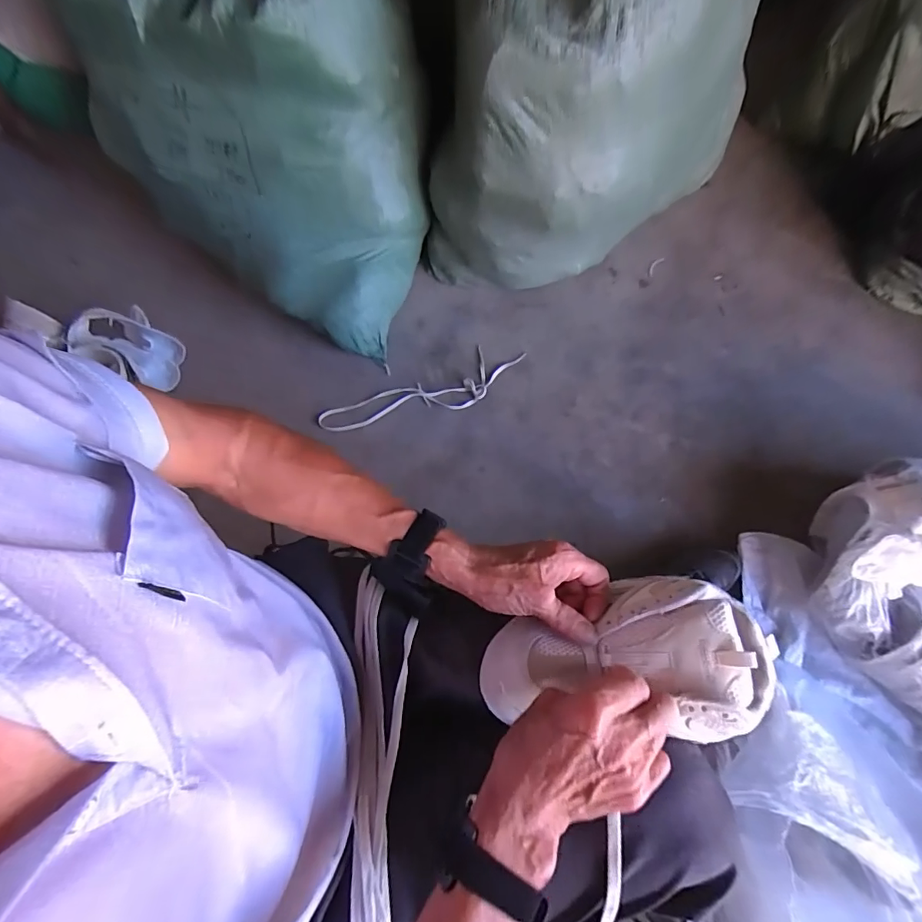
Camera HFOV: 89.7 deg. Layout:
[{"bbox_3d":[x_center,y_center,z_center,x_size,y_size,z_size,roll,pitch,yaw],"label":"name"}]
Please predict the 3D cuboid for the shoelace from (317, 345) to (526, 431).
[{"bbox_3d":[-0.088,-0.143,1.042,0.474,0.025,0.125,-23,72,2],"label":"shoelace"}]

